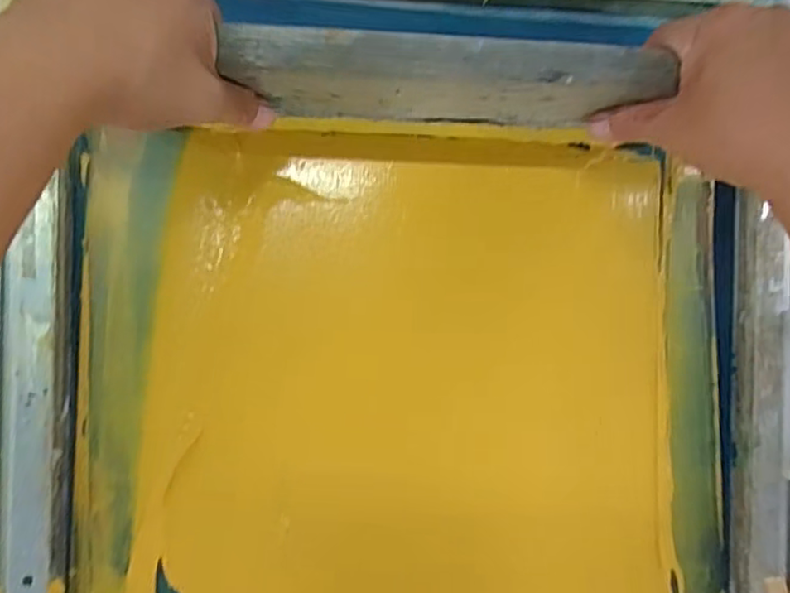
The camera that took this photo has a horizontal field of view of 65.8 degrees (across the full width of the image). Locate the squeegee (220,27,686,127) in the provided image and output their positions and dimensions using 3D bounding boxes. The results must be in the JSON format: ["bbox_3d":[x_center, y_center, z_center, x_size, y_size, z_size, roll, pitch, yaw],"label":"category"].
[{"bbox_3d":[0.027,-0.122,0.347,0.228,0.071,0.024,1,90,-6],"label":"squeegee"}]

